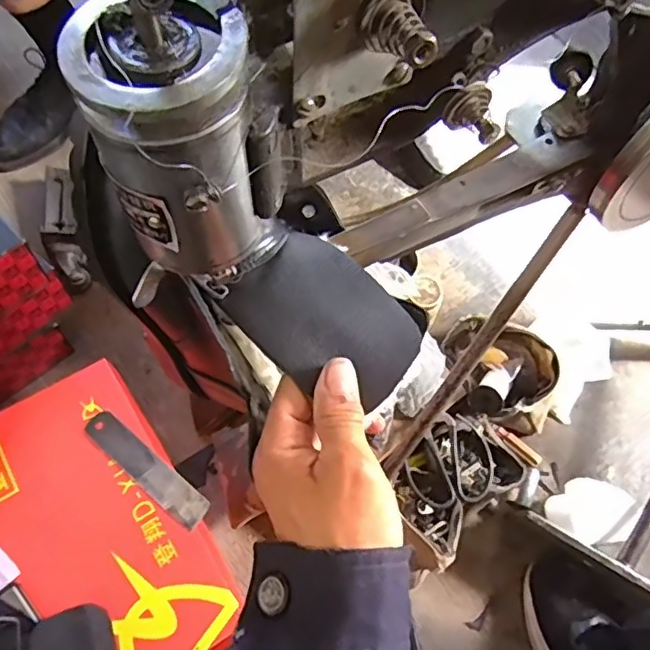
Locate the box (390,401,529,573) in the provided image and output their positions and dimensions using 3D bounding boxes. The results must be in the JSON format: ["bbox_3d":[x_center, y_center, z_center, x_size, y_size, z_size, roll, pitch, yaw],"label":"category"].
[{"bbox_3d":[0.154,0.186,0.716,0.169,0.081,0.114,-39,72,-20],"label":"box"}]

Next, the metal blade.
[{"bbox_3d":[-0.184,0.147,0.609,0.157,0.008,0.033,37,64,13],"label":"metal blade"}]

